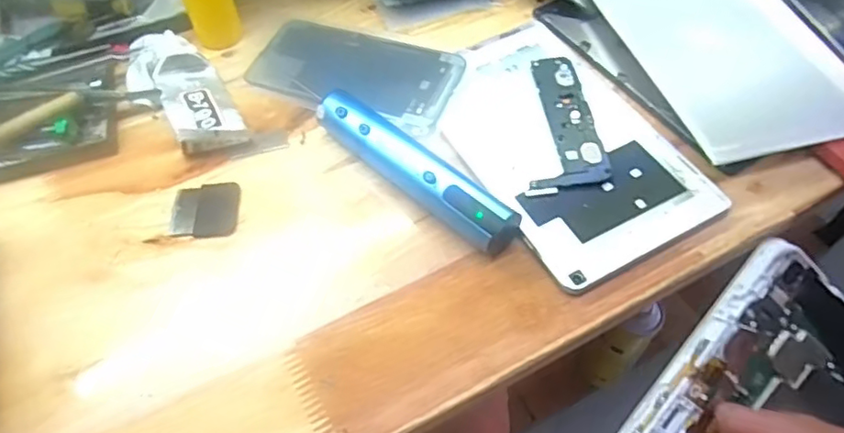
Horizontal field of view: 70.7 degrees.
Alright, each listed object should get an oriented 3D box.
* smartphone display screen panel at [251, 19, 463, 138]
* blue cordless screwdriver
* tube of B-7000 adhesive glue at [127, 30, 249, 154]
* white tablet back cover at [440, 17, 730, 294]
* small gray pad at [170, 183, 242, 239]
[{"bbox_3d":[-0.052,-0.108,0.437,0.156,0.012,0.076,17,63,15],"label":"smartphone display screen panel"},{"bbox_3d":[-0.007,-0.029,0.367,0.148,0.028,0.031,38,64,25],"label":"blue cordless screwdriver"},{"bbox_3d":[-0.169,-0.089,0.420,0.053,0.021,0.123,-31,60,-18],"label":"tube of B-7000 adhesive glue"},{"bbox_3d":[0.092,-0.055,0.396,0.130,0.008,0.200,-25,58,-14],"label":"white tablet back cover"},{"bbox_3d":[-0.134,-0.005,0.373,0.040,0.006,0.039,-2,55,1],"label":"small gray pad"}]

